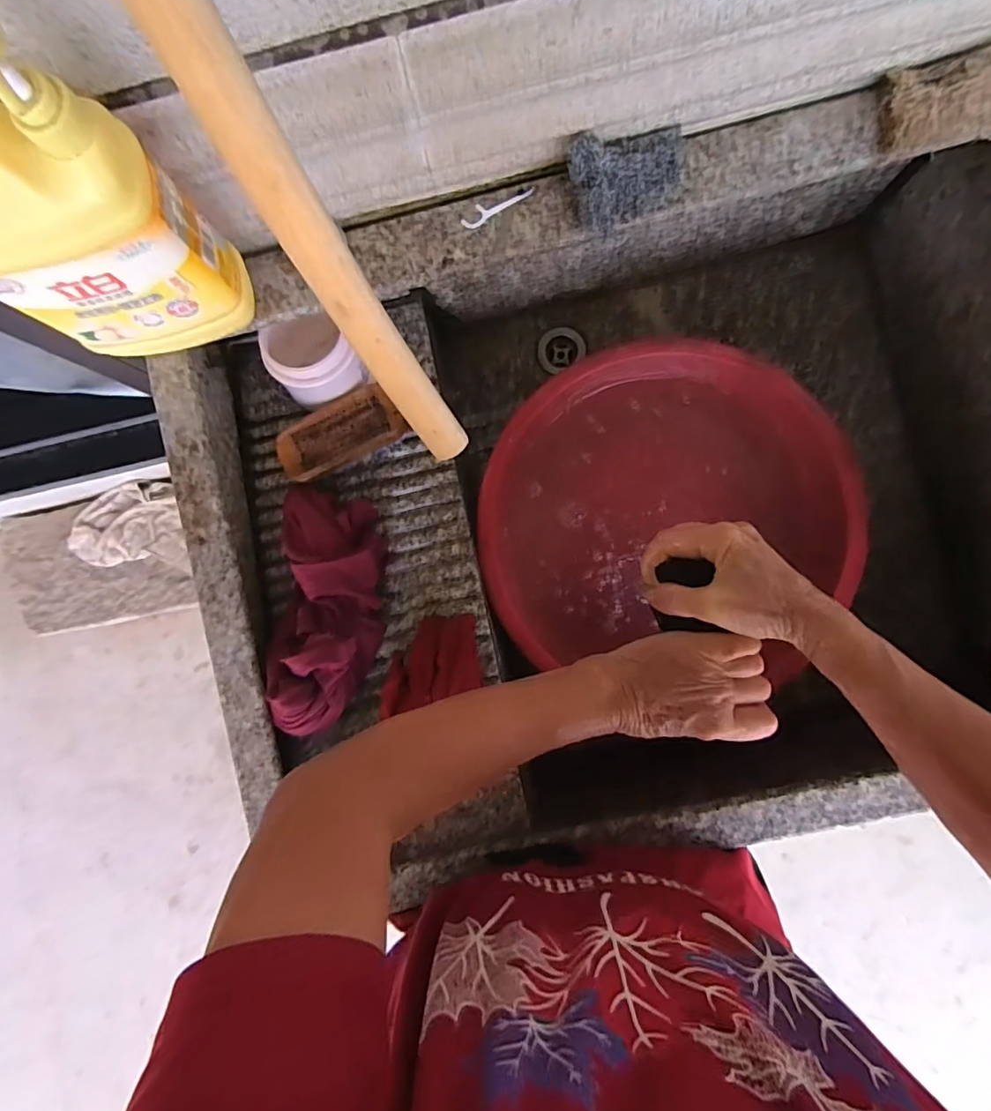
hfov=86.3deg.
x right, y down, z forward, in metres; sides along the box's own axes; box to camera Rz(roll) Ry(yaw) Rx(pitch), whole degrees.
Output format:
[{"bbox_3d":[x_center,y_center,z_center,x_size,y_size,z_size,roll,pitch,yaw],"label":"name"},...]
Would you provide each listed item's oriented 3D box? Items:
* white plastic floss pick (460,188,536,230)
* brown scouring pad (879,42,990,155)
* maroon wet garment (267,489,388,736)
[{"bbox_3d":[0.001,-0.306,0.460,0.067,0.004,0.017,-31,88,3],"label":"white plastic floss pick"},{"bbox_3d":[0.374,-0.366,0.417,0.119,0.033,0.060,-11,89,4],"label":"brown scouring pad"},{"bbox_3d":[-0.156,0.047,0.492,0.092,0.066,0.227,1,75,4],"label":"maroon wet garment"}]

